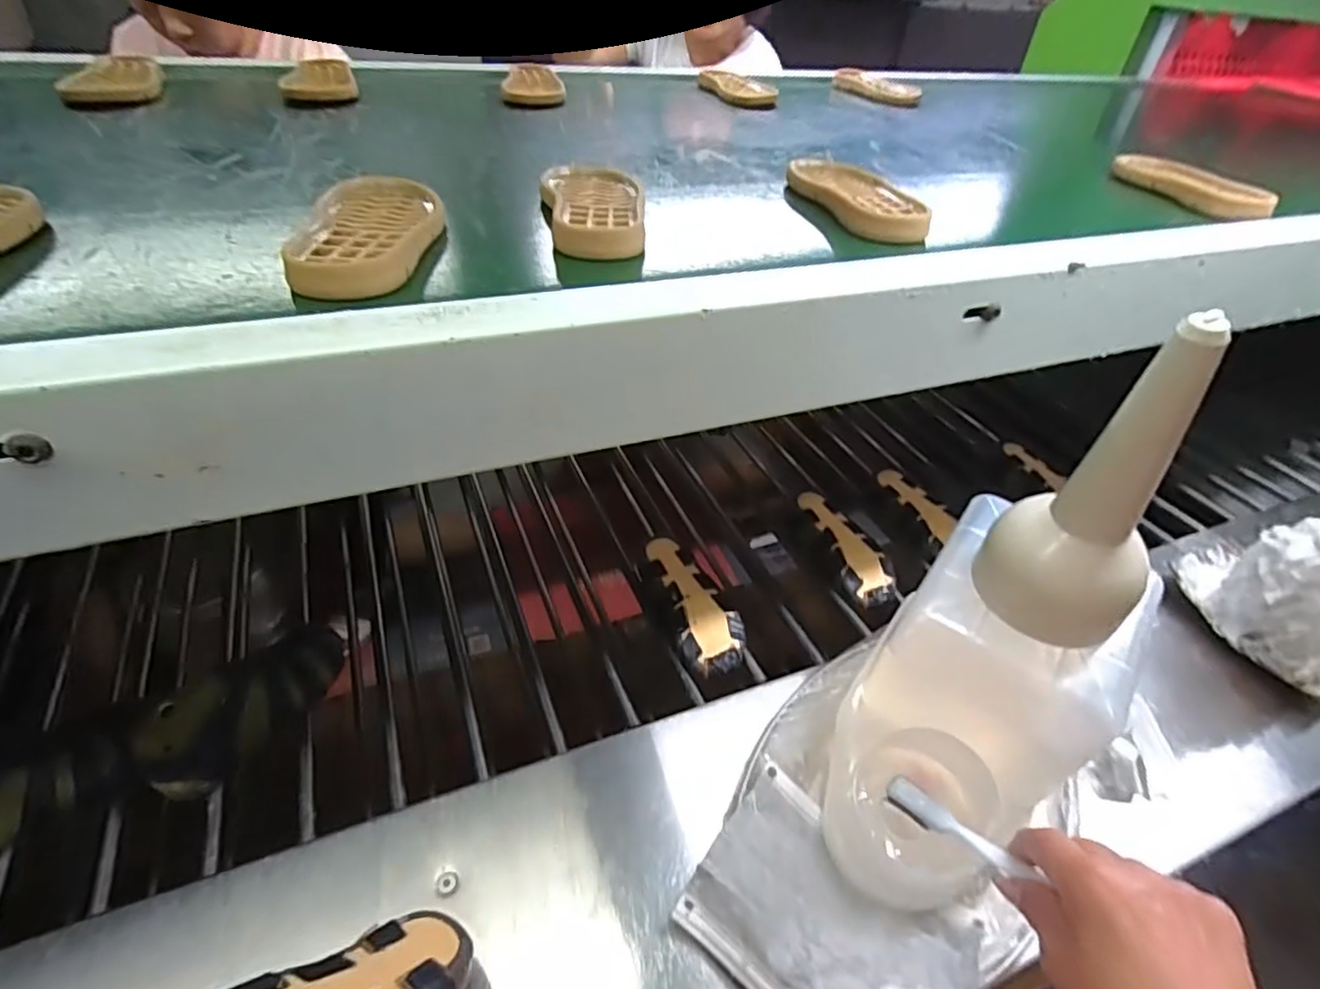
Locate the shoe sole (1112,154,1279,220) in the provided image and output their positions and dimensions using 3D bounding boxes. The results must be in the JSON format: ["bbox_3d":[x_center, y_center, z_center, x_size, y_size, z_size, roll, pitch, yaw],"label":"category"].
[{"bbox_3d":[0.496,-0.296,0.612,0.065,0.019,0.158,-2,43,-9],"label":"shoe sole"}]

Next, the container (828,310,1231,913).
[{"bbox_3d":[0.212,0.149,0.448,0.132,0.177,0.211,32,48,25],"label":"container"}]

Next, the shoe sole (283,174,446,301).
[{"bbox_3d":[-0.174,-0.160,0.393,0.071,0.025,0.165,-1,43,-8],"label":"shoe sole"}]

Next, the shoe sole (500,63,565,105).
[{"bbox_3d":[-0.155,-0.507,0.797,0.072,0.017,0.160,-1,43,-9],"label":"shoe sole"}]

